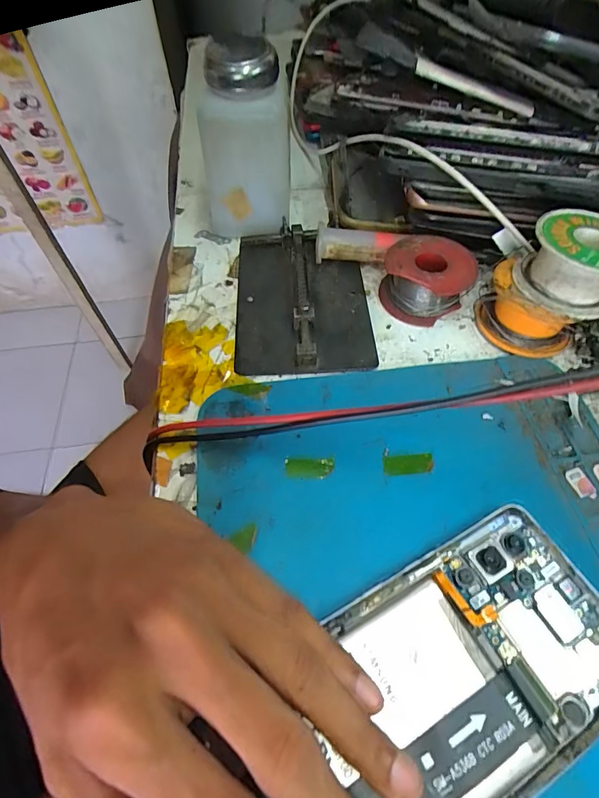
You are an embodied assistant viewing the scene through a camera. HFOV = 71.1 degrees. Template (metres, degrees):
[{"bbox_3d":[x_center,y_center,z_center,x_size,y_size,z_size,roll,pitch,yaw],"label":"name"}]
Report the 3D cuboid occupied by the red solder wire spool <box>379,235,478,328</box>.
[{"bbox_3d":[0.076,-0.073,0.252,0.049,0.027,0.049,0,56,0],"label":"red solder wire spool"}]

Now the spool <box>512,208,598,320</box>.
[{"bbox_3d":[0.142,-0.069,0.215,0.051,0.034,0.050,21,58,14],"label":"spool"}]

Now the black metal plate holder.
[{"bbox_3d":[0.001,-0.064,0.254,0.077,0.016,0.112,-3,55,0],"label":"black metal plate holder"}]

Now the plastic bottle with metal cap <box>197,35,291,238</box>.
[{"bbox_3d":[-0.034,-0.151,0.260,0.054,0.104,0.049,-8,56,-4],"label":"plastic bottle with metal cap"}]

